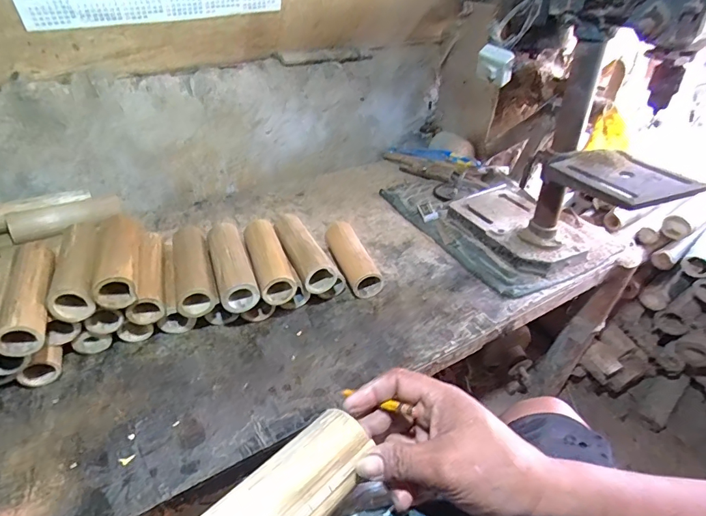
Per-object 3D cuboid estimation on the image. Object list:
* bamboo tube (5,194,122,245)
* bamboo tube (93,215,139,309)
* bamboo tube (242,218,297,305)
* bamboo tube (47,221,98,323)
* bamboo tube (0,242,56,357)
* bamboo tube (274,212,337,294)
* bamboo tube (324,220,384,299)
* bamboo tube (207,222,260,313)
[{"bbox_3d":[-0.532,-0.078,0.817,0.181,0.043,0.052,-29,47,-34],"label":"bamboo tube"},{"bbox_3d":[-0.355,-0.007,0.662,0.056,0.050,0.185,-13,40,-19],"label":"bamboo tube"},{"bbox_3d":[-0.144,0.001,0.738,0.056,0.047,0.179,-12,40,-18],"label":"bamboo tube"},{"bbox_3d":[-0.400,0.015,0.647,0.052,0.056,0.178,-11,39,-16],"label":"bamboo tube"},{"bbox_3d":[-0.431,0.045,0.591,0.048,0.052,0.181,-10,39,-16],"label":"bamboo tube"},{"bbox_3d":[-0.089,-0.013,0.771,0.057,0.049,0.181,-16,41,-23],"label":"bamboo tube"},{"bbox_3d":[-0.002,-0.005,0.838,0.059,0.053,0.183,-12,39,-18],"label":"bamboo tube"},{"bbox_3d":[-0.200,0.010,0.719,0.055,0.050,0.177,-12,40,-18],"label":"bamboo tube"}]

